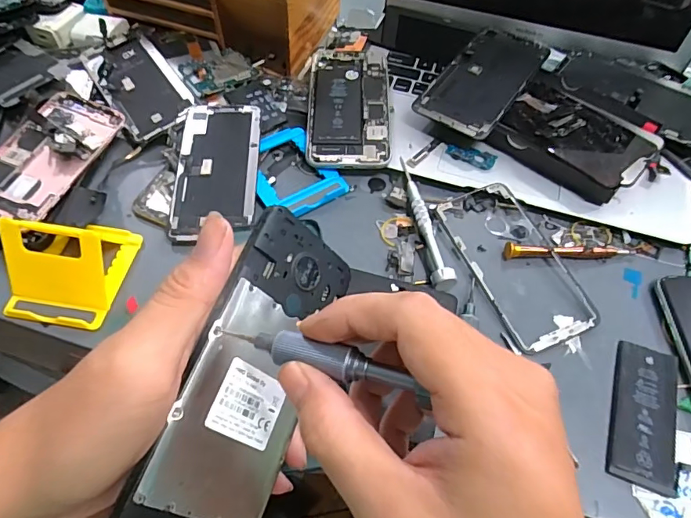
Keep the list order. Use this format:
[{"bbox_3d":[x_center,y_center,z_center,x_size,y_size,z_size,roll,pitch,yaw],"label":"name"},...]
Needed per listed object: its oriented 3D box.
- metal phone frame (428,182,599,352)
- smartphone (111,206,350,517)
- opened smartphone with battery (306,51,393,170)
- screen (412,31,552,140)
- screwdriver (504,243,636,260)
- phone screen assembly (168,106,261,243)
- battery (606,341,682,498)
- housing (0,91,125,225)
[{"bbox_3d":[0.132,0.004,0.371,0.072,0.011,0.149,-21,63,-9],"label":"metal phone frame"},{"bbox_3d":[-0.045,0.058,0.243,0.004,0.070,0.169,-7,53,43],"label":"smartphone"},{"bbox_3d":[0.004,-0.145,0.445,0.076,0.013,0.145,1,56,-2],"label":"opened smartphone with battery"},{"bbox_3d":[0.132,-0.172,0.452,0.074,0.006,0.151,32,64,16],"label":"screen"},{"bbox_3d":[0.180,-0.006,0.376,0.105,0.010,0.013,2,56,-1],"label":"screwdriver"},{"bbox_3d":[-0.108,-0.077,0.401,0.067,0.004,0.136,0,64,-1],"label":"phone screen assembly"},{"bbox_3d":[0.196,0.100,0.311,0.040,0.005,0.095,19,57,10],"label":"battery"},{"bbox_3d":[-0.242,-0.085,0.387,0.068,0.009,0.135,21,61,-1],"label":"housing"}]

